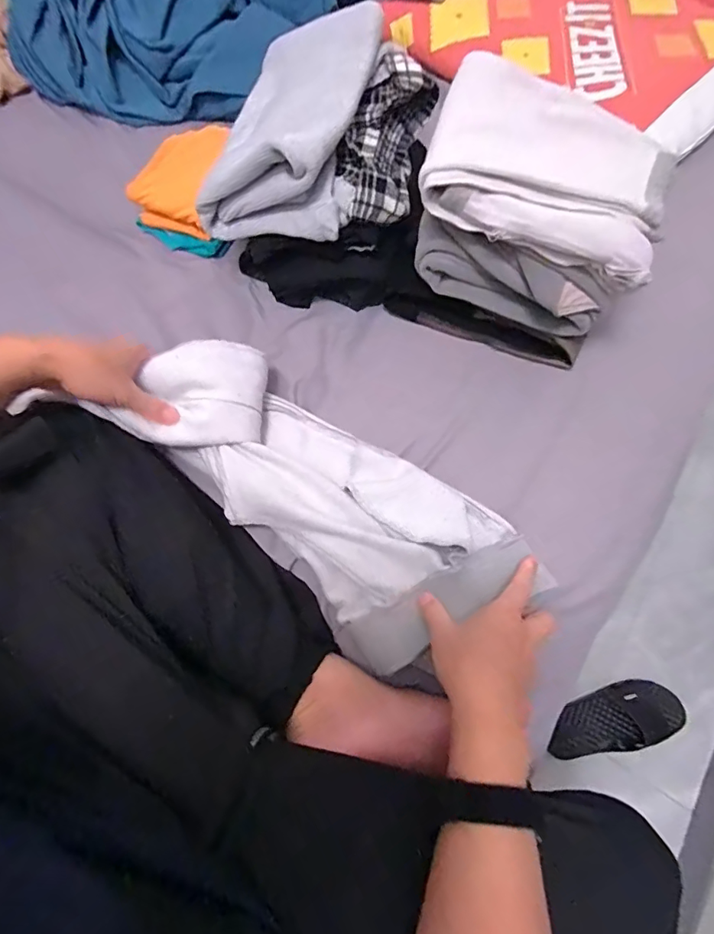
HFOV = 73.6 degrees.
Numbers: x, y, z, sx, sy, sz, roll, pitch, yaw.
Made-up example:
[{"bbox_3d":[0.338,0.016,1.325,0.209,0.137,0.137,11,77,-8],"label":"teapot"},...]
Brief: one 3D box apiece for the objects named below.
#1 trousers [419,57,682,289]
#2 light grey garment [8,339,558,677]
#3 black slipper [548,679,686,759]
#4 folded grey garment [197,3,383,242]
[{"bbox_3d":[0.189,-0.293,0.463,0.235,0.073,0.171,17,69,10],"label":"trousers"},{"bbox_3d":[-0.050,0.032,0.492,0.404,0.081,0.181,36,73,7],"label":"light grey garment"},{"bbox_3d":[0.459,0.450,0.846,0.252,0.043,0.102,-19,67,-5],"label":"black slipper"},{"bbox_3d":[-0.074,-0.400,0.557,0.171,0.099,0.278,8,67,6],"label":"folded grey garment"}]

